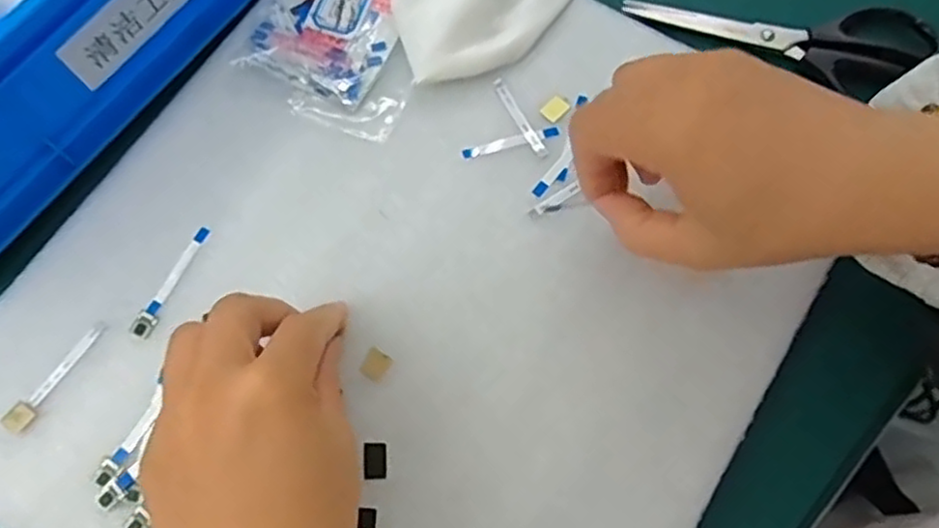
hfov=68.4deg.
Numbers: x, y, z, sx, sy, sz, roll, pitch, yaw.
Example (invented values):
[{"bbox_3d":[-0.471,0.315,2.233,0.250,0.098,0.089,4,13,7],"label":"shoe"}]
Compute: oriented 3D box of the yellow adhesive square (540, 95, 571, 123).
[{"bbox_3d":[0.045,-0.081,0.358,0.011,0.004,0.014,41,77,15],"label":"yellow adhesive square"}]

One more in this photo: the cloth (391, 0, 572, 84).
[{"bbox_3d":[0.009,-0.150,0.369,0.073,0.031,0.121,33,75,13],"label":"cloth"}]

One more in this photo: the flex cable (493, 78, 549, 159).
[{"bbox_3d":[0.026,-0.076,0.358,0.006,0.004,0.050,-28,72,-7],"label":"flex cable"}]

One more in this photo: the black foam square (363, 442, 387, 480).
[{"bbox_3d":[-0.042,0.087,0.305,0.010,0.004,0.016,-4,70,1],"label":"black foam square"}]

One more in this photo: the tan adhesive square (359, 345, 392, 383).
[{"bbox_3d":[-0.043,0.046,0.317,0.011,0.004,0.013,32,75,13],"label":"tan adhesive square"}]

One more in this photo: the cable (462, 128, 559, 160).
[{"bbox_3d":[0.021,-0.062,0.355,0.049,0.004,0.006,-14,70,-2],"label":"cable"}]

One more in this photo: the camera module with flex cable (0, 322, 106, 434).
[{"bbox_3d":[-0.192,0.052,0.322,0.010,0.004,0.059,35,76,14],"label":"camera module with flex cable"}]

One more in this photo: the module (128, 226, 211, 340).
[{"bbox_3d":[-0.146,0.008,0.336,0.009,0.004,0.060,23,73,10],"label":"module"}]

